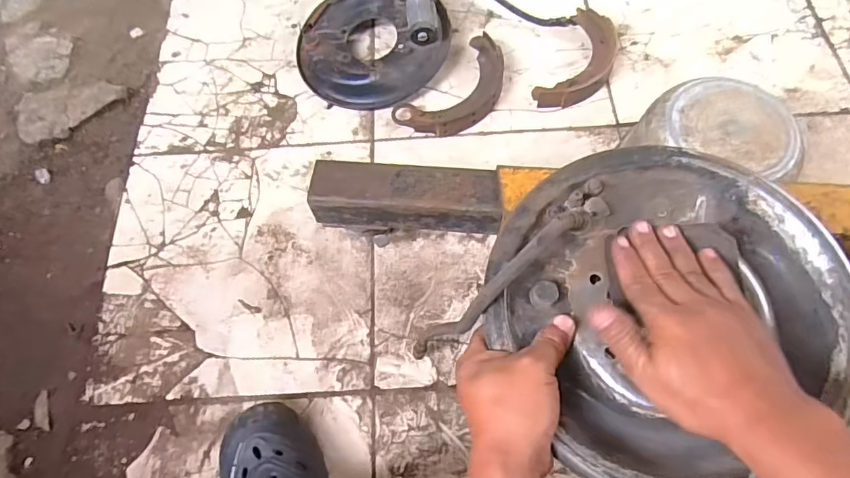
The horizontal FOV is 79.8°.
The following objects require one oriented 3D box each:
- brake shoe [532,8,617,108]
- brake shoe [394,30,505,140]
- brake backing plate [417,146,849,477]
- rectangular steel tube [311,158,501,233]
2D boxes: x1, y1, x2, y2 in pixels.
[{"bbox_3d":[0.271,-0.303,0.871,0.097,0.031,0.214,26,71,13],"label":"brake shoe"},{"bbox_3d":[0.060,-0.250,0.864,0.116,0.031,0.226,41,75,18],"label":"brake shoe"},{"bbox_3d":[0.177,0.048,0.378,0.262,0.070,0.260,-1,67,3],"label":"brake backing plate"},{"bbox_3d":[-0.023,-0.051,0.640,0.231,0.062,0.070,6,65,5],"label":"rectangular steel tube"}]

